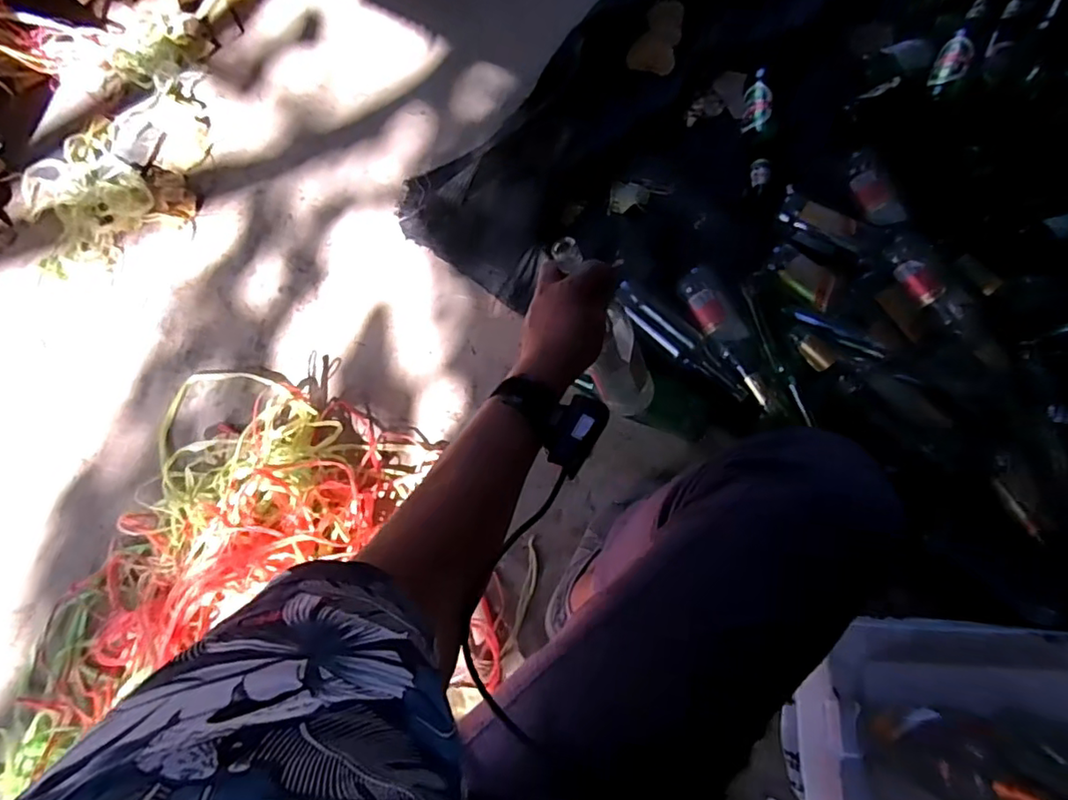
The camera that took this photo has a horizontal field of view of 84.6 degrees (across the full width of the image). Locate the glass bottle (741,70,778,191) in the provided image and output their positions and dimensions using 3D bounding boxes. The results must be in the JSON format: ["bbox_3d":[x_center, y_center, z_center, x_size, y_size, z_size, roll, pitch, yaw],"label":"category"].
[{"bbox_3d":[0.421,-0.509,1.092,0.058,0.060,0.251,0,71,3],"label":"glass bottle"}]

